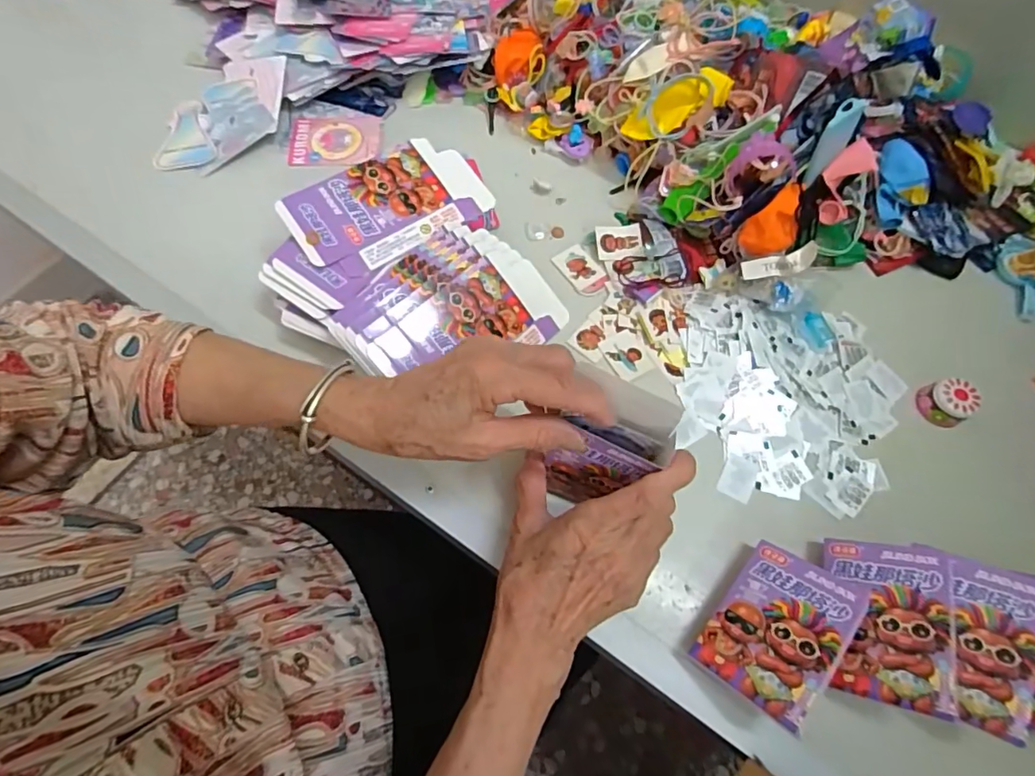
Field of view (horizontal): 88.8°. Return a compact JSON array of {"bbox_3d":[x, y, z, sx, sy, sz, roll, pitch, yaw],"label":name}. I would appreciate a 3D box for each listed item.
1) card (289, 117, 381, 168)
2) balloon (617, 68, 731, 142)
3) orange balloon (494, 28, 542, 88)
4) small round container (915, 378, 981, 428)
[{"bbox_3d":[-0.177,-0.241,0.515,0.084,0.004,0.066,-4,67,-3],"label":"card"},{"bbox_3d":[0.135,-0.233,0.446,0.088,0.028,0.032,-21,65,23],"label":"balloon"},{"bbox_3d":[-0.001,-0.327,0.526,0.044,0.041,0.044,-1,67,-2],"label":"orange balloon"},{"bbox_3d":[0.329,0.011,0.405,0.030,0.025,0.034,-24,70,-11],"label":"small round container"}]

